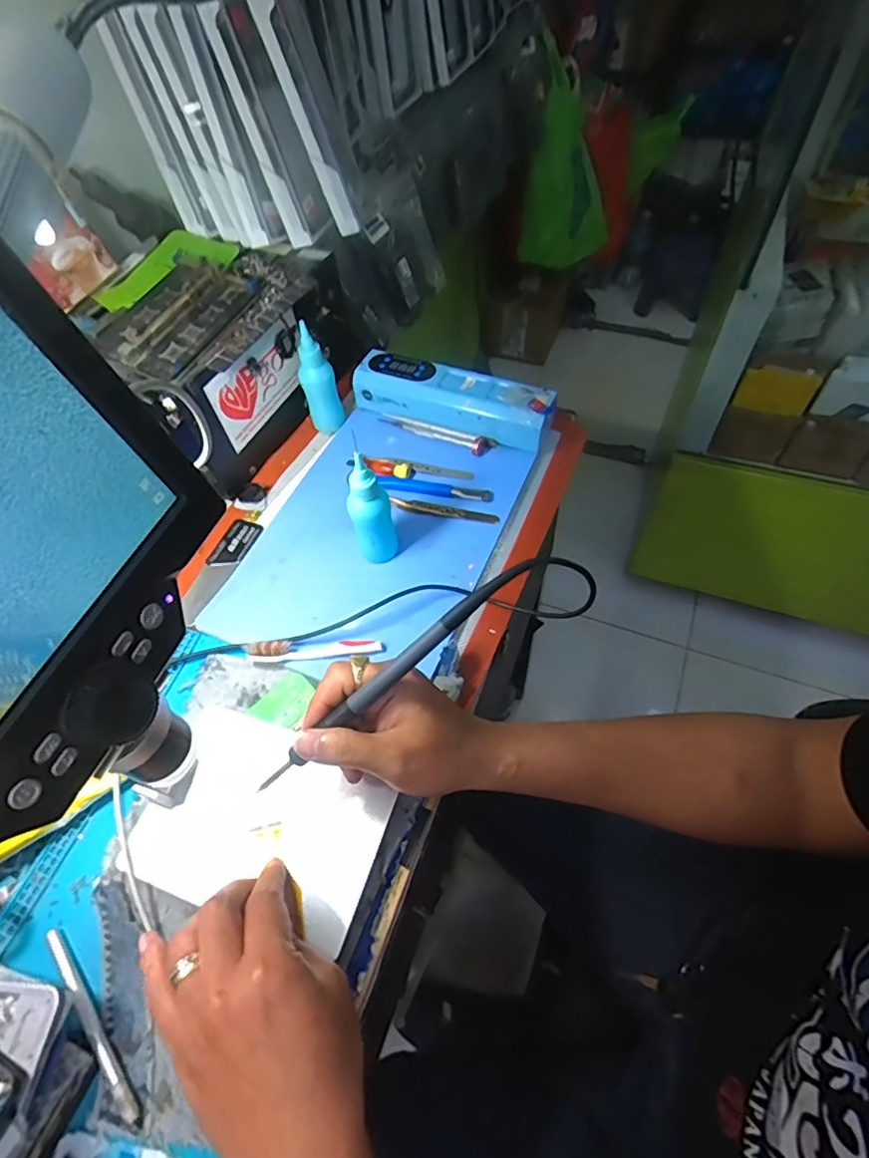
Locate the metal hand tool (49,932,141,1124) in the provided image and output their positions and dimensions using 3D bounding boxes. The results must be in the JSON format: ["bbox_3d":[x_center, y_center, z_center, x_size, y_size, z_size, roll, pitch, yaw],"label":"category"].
[{"bbox_3d":[-0.205,0.263,0.329,0.009,0.005,0.120,-40,63,-20],"label":"metal hand tool"}]

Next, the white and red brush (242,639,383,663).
[{"bbox_3d":[-0.097,0.055,0.444,0.107,0.021,0.012,-5,56,1],"label":"white and red brush"}]

